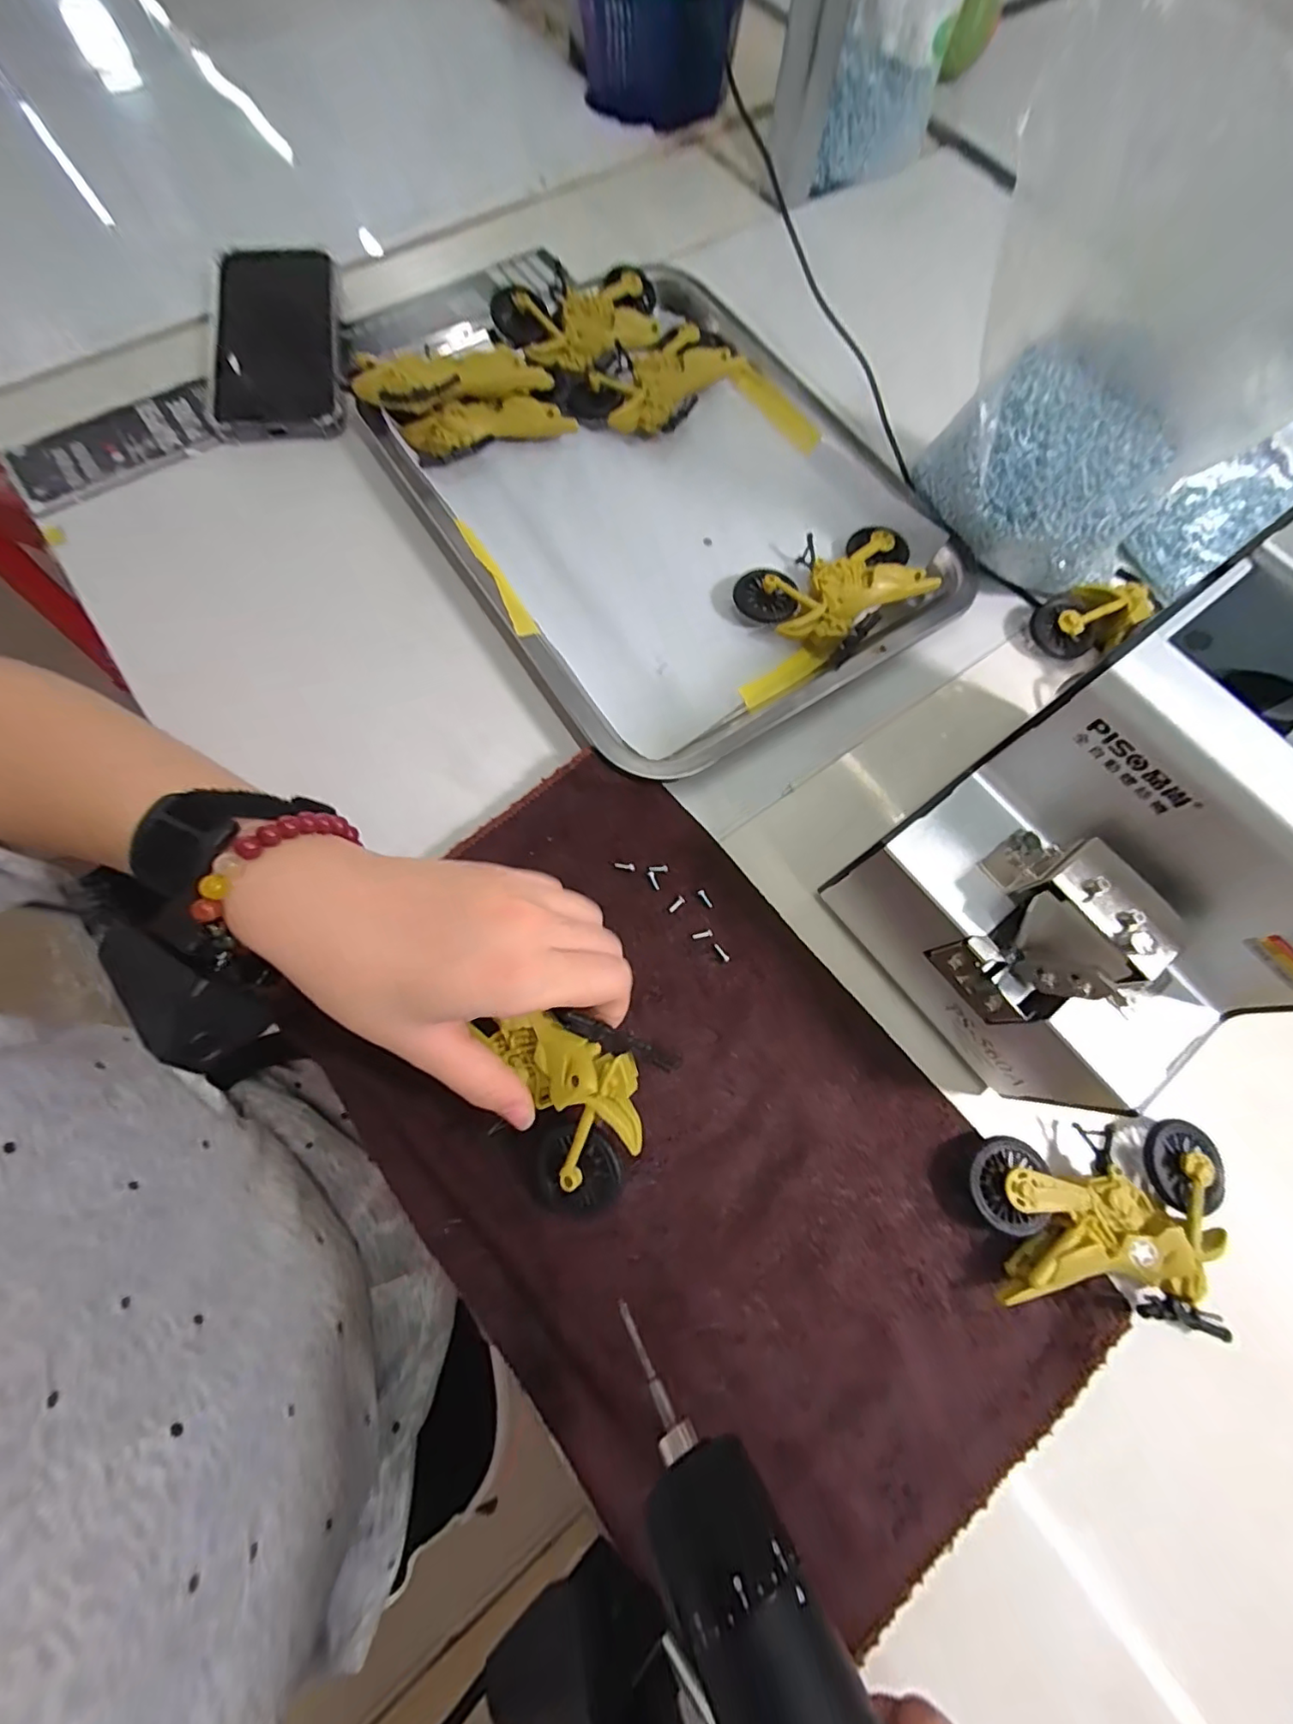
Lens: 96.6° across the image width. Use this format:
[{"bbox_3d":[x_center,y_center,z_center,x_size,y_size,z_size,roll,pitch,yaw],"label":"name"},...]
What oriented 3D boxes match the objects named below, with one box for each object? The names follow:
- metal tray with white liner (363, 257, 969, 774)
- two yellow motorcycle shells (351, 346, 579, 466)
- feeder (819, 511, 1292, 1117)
[{"bbox_3d":[0.005,-0.243,0.362,0.270,0.027,0.365,-33,79,-12],"label":"metal tray with white liner"},{"bbox_3d":[-0.112,-0.284,0.357,0.127,0.042,0.049,-8,73,-5],"label":"two yellow motorcycle shells"},{"bbox_3d":[0.194,-0.004,0.230,0.169,0.142,0.129,-37,76,-12],"label":"feeder"}]

